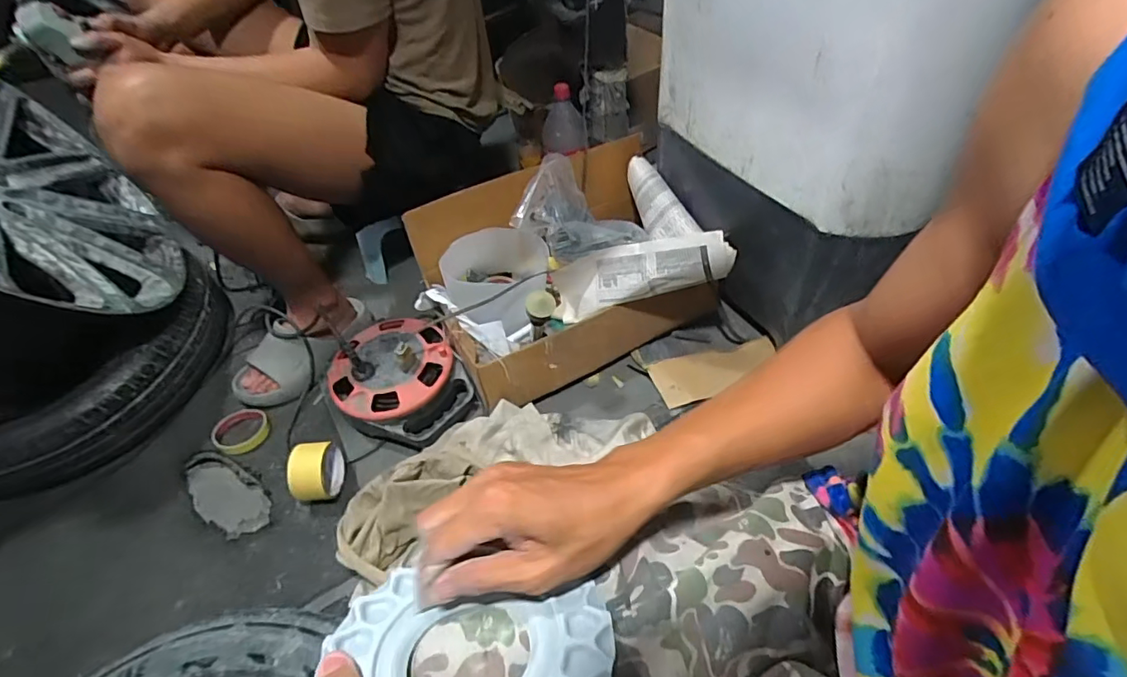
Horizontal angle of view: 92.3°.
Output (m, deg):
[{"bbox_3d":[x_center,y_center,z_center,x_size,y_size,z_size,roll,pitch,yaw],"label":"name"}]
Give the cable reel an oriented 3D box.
[{"bbox_3d":[-0.277,0.071,0.904,0.200,0.118,0.214,-28,52,-20],"label":"cable reel"}]

